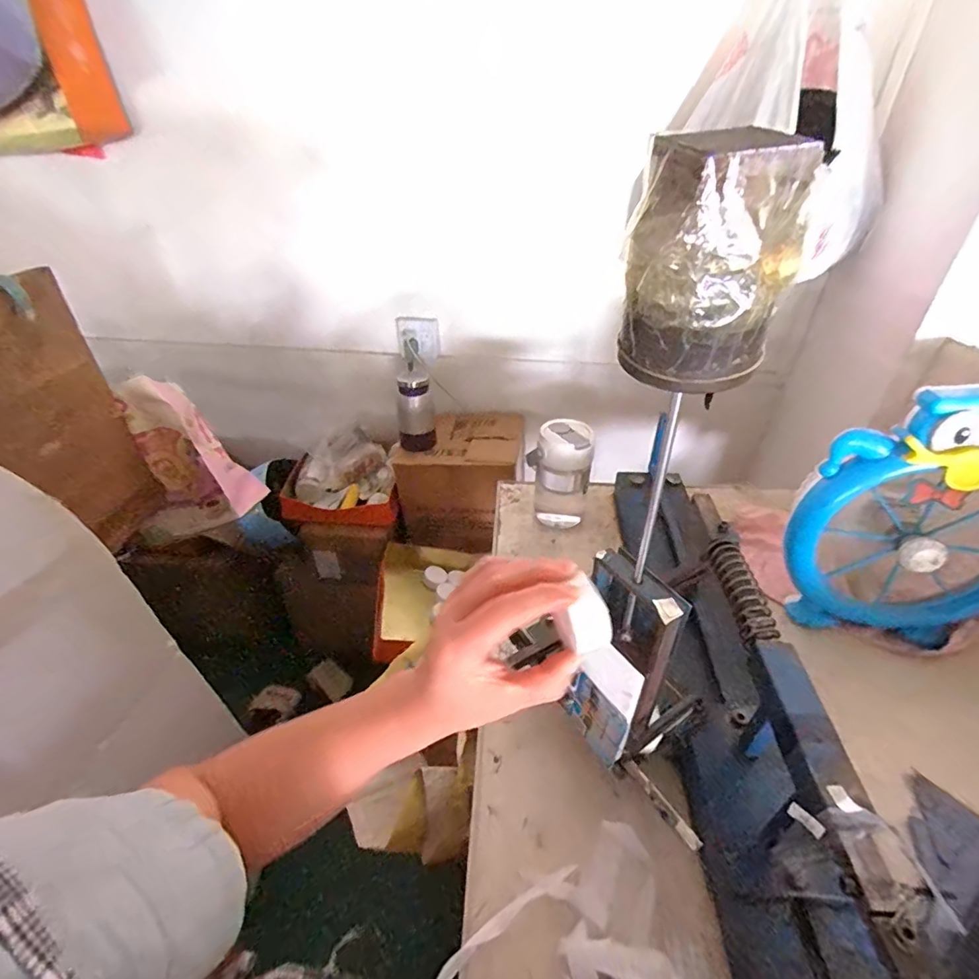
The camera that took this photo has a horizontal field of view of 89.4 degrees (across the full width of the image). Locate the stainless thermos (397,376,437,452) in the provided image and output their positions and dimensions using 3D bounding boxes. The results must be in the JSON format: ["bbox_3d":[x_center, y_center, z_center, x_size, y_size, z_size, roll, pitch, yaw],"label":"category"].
[{"bbox_3d":[-0.161,-0.166,1.082,0.079,0.178,0.065,-7,38,-8],"label":"stainless thermos"}]

